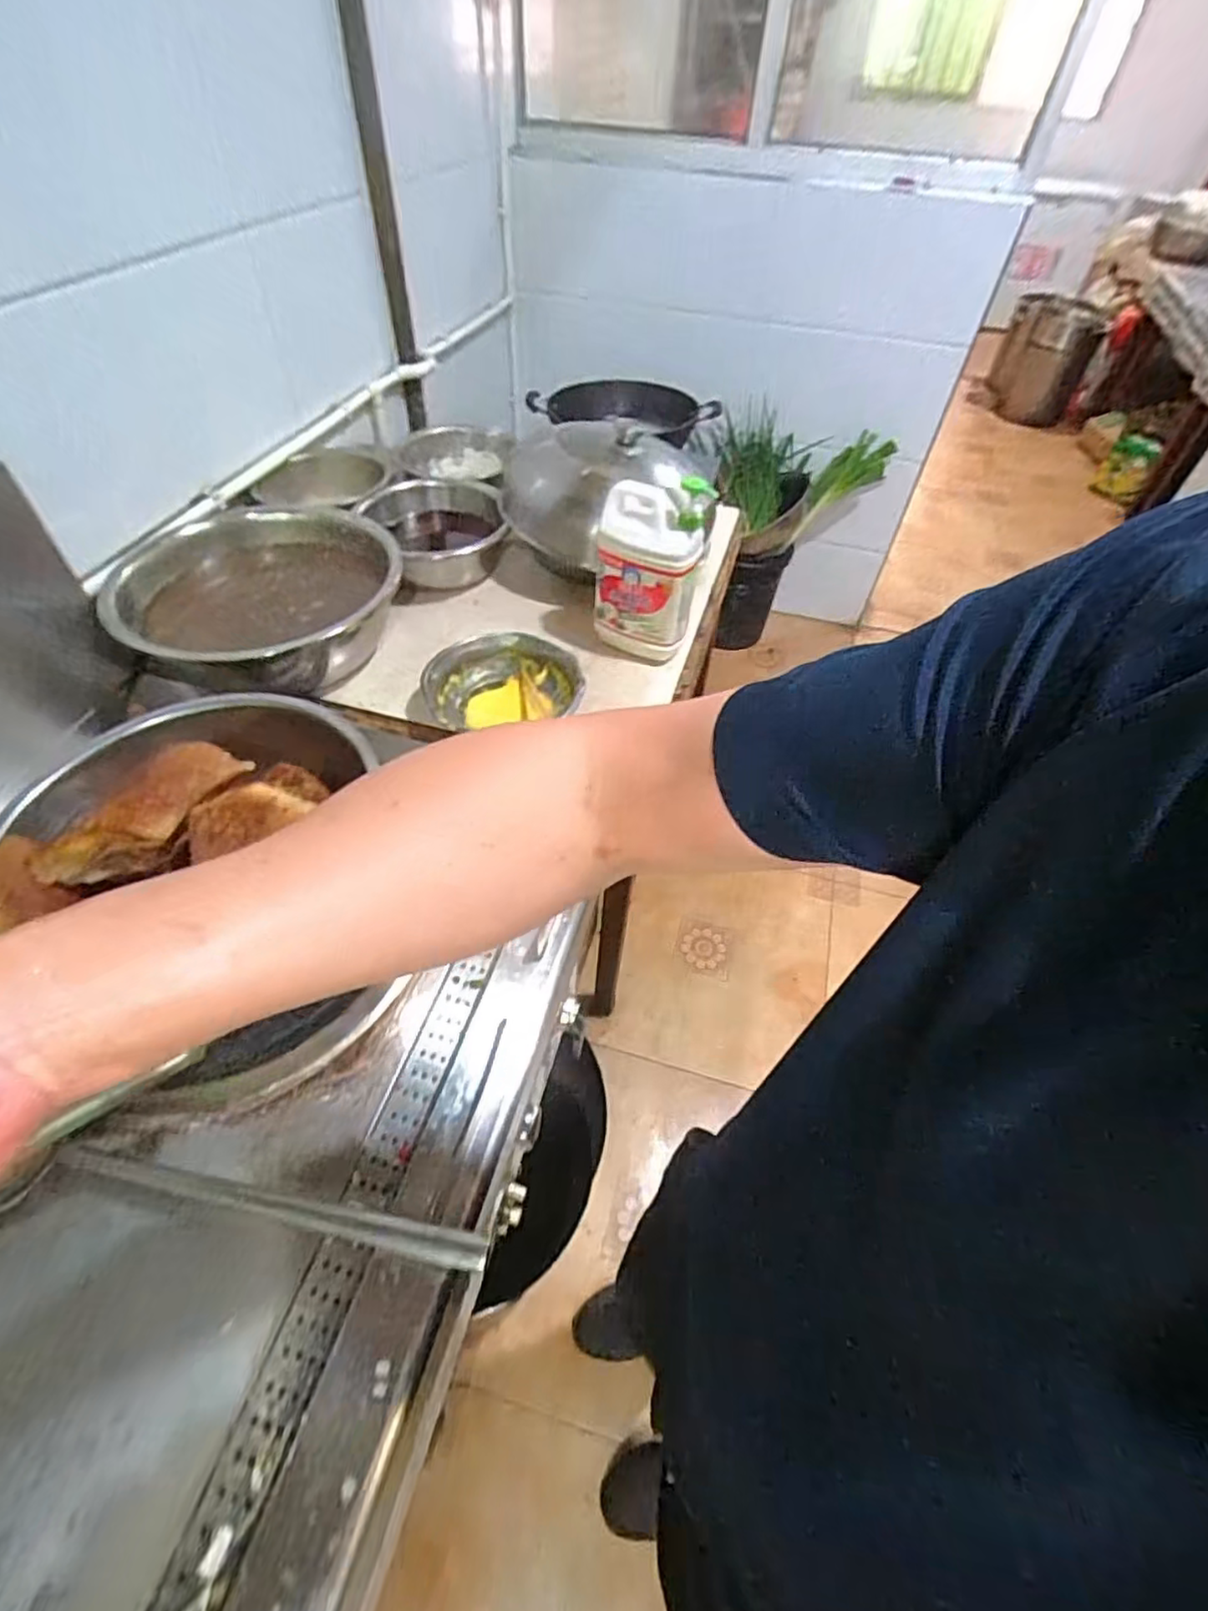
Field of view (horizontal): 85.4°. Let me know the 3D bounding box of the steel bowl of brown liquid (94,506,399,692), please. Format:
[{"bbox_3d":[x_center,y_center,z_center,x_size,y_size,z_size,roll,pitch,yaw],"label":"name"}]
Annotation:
[{"bbox_3d":[-0.510,-0.312,1.002,0.386,0.146,0.352,1,51,-2],"label":"steel bowl of brown liquid"}]

